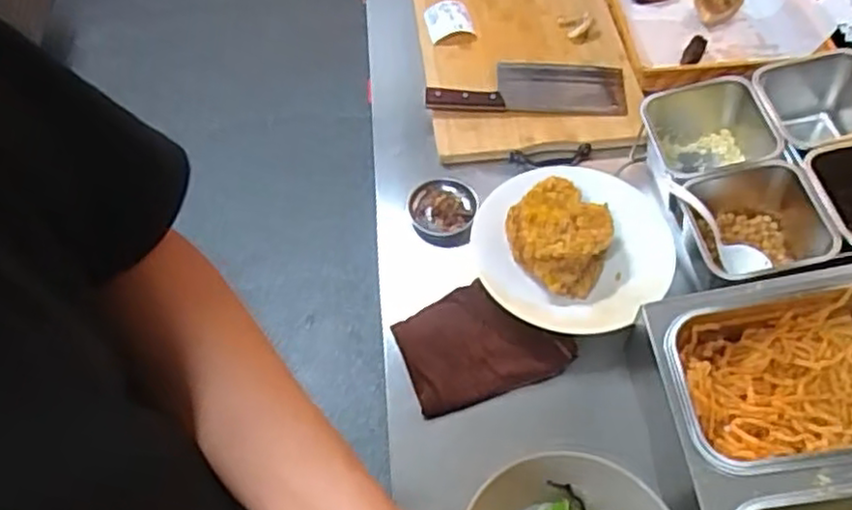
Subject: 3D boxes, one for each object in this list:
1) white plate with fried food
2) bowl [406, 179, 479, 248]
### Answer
[{"bbox_3d":[0.186,-0.012,0.852,0.240,0.081,0.224,-1,56,1],"label":"white plate with fried food"},{"bbox_3d":[0.022,-0.060,0.956,0.093,0.041,0.102,-1,56,1],"label":"bowl"}]

